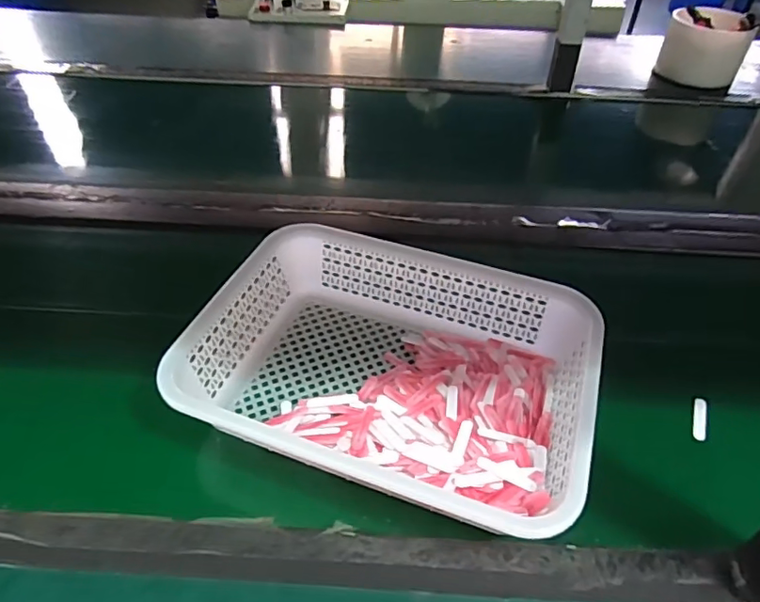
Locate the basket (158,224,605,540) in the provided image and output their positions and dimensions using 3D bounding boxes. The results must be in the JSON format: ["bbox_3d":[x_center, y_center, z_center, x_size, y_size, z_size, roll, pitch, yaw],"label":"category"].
[{"bbox_3d":[0.011,0.062,0.519,0.357,0.082,0.252,15,46,13],"label":"basket"}]

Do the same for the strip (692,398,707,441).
[{"bbox_3d":[0.317,0.118,0.535,0.012,0.004,0.050,-2,41,34],"label":"strip"}]

